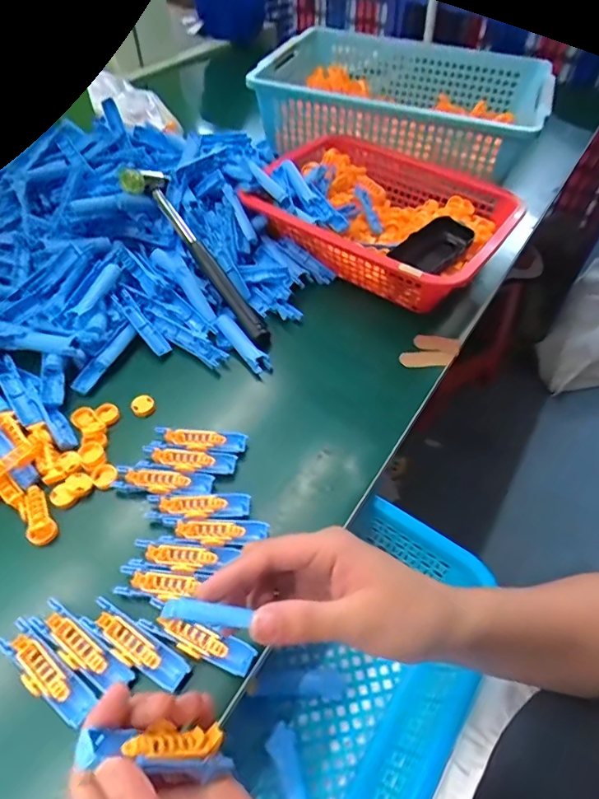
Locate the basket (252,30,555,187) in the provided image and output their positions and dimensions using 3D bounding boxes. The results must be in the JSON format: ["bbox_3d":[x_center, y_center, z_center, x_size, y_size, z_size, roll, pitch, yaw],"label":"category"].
[{"bbox_3d":[0.128,-0.411,0.622,0.370,0.085,0.226,26,56,19],"label":"basket"}]

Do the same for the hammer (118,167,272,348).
[{"bbox_3d":[-0.102,-0.150,0.482,0.046,0.019,0.239,-34,80,-24],"label":"hammer"}]

